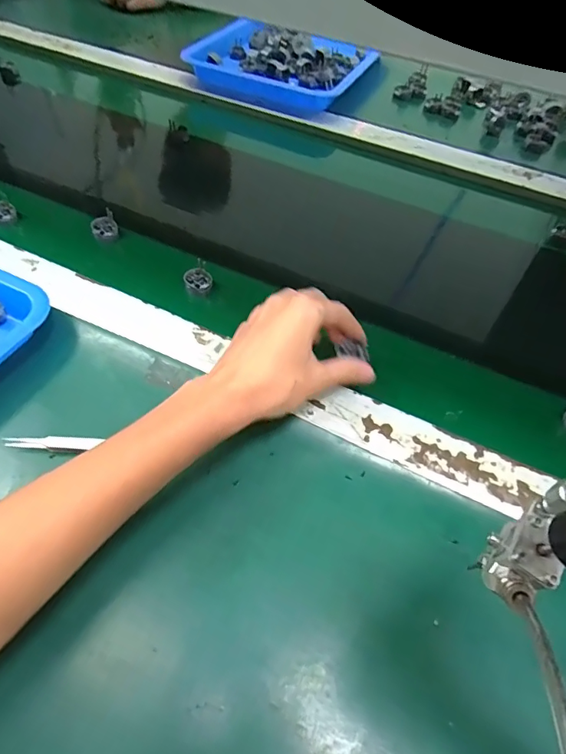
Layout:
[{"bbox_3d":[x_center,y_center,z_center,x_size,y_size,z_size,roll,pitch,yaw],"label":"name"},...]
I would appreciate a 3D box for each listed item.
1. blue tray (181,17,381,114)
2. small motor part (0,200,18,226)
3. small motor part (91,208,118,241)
[{"bbox_3d":[0.002,-0.517,0.773,0.264,0.047,0.228,21,55,11],"label":"blue tray"},{"bbox_3d":[-0.309,-0.181,0.520,0.026,0.024,0.009,-17,57,-16],"label":"small motor part"},{"bbox_3d":[-0.195,-0.165,0.513,0.026,0.032,0.018,-16,56,-15],"label":"small motor part"}]

